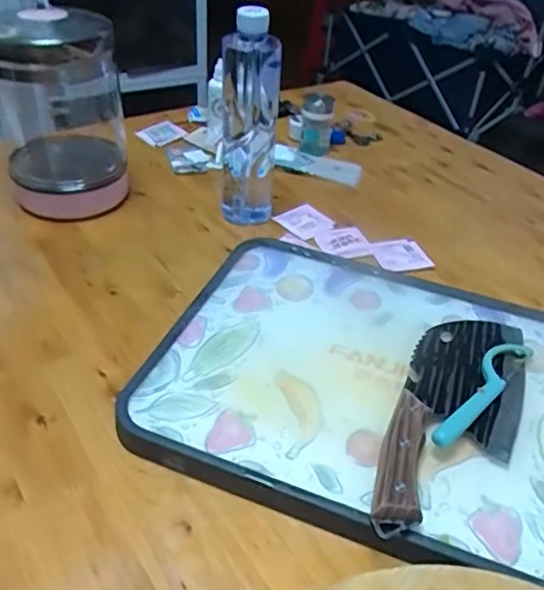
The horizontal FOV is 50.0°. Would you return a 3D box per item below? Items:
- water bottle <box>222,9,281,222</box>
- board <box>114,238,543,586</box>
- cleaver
[{"bbox_3d":[-0.024,-0.192,0.648,0.060,0.231,0.071,-1,40,-4],"label":"water bottle"},{"bbox_3d":[0.106,0.063,0.495,0.389,0.028,0.296,16,40,15],"label":"board"},{"bbox_3d":[0.149,0.086,0.460,0.092,0.026,0.254,16,41,16],"label":"cleaver"}]

